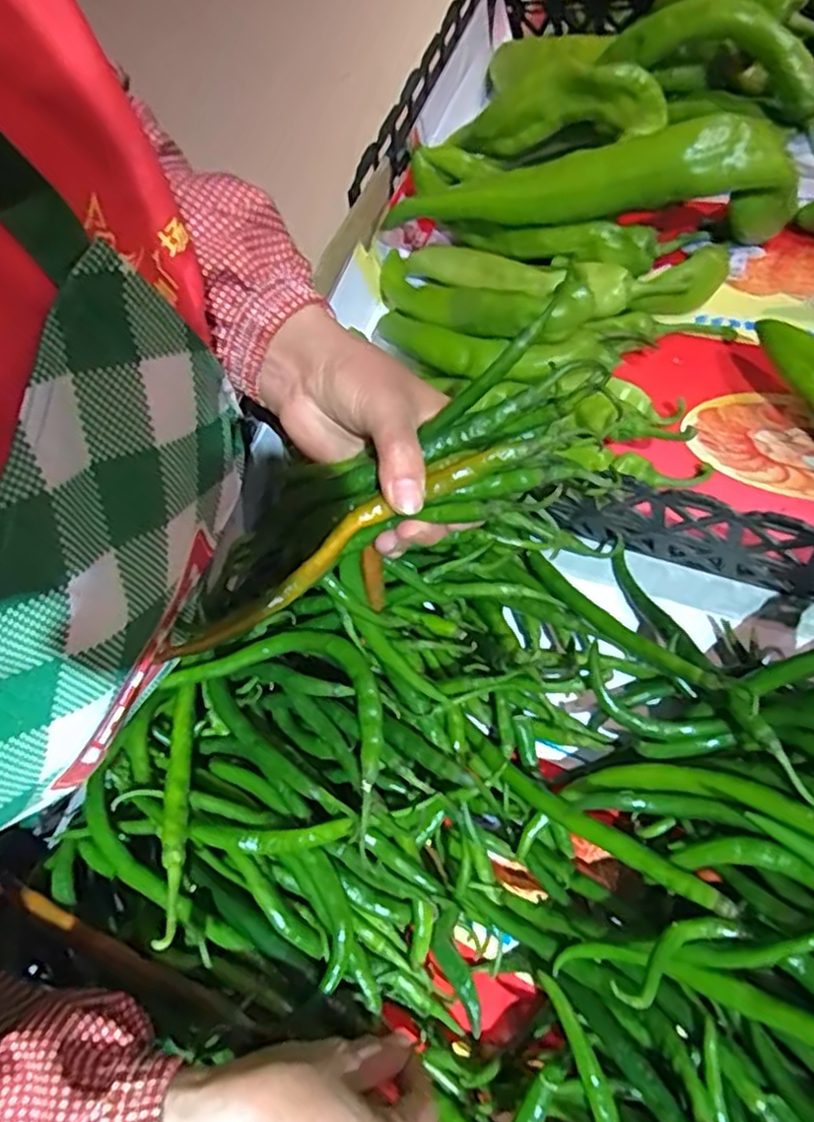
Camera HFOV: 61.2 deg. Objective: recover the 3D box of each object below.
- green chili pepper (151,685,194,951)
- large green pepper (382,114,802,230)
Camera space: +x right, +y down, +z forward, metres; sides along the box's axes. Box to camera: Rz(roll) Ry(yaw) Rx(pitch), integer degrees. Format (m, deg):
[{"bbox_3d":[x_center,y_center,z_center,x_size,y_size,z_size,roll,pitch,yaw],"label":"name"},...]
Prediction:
[{"bbox_3d":[-0.130,0.137,0.388,0.012,0.015,0.146,-9,47,-4],"label":"green chili pepper"},{"bbox_3d":[0.117,-0.276,0.509,0.299,0.050,0.048,7,73,29],"label":"large green pepper"}]

